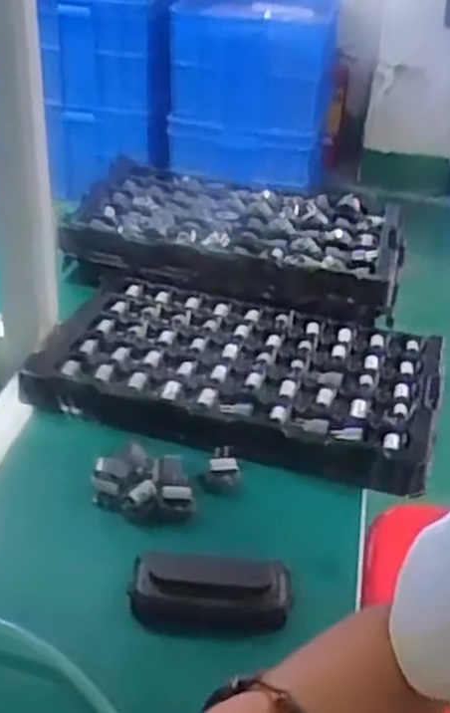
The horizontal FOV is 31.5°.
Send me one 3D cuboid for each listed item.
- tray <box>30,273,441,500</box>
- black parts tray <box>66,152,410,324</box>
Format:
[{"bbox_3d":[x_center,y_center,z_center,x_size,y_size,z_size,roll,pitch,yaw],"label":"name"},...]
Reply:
[{"bbox_3d":[0.014,0.017,0.761,0.361,0.047,0.224,12,35,12],"label":"tray"},{"bbox_3d":[0.018,-0.145,0.925,0.362,0.056,0.212,10,35,10],"label":"black parts tray"}]

